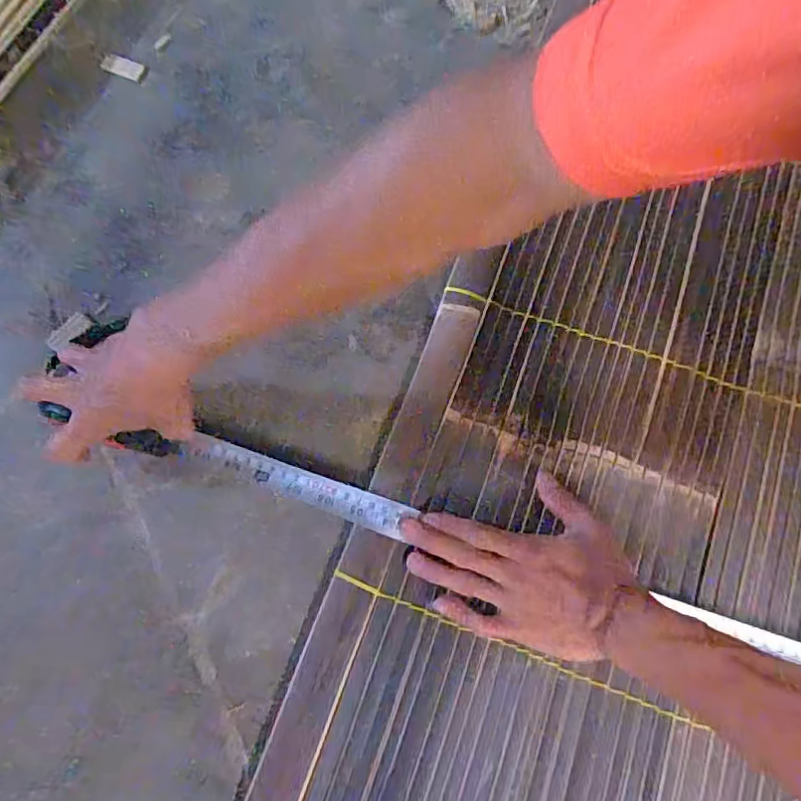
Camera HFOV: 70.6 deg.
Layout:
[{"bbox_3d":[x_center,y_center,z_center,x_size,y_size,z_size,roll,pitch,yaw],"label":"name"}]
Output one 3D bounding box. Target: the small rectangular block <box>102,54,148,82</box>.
[{"bbox_3d":[-0.254,-0.305,0.520,0.036,0.004,0.015,11,103,-22],"label":"small rectangular block"}]

